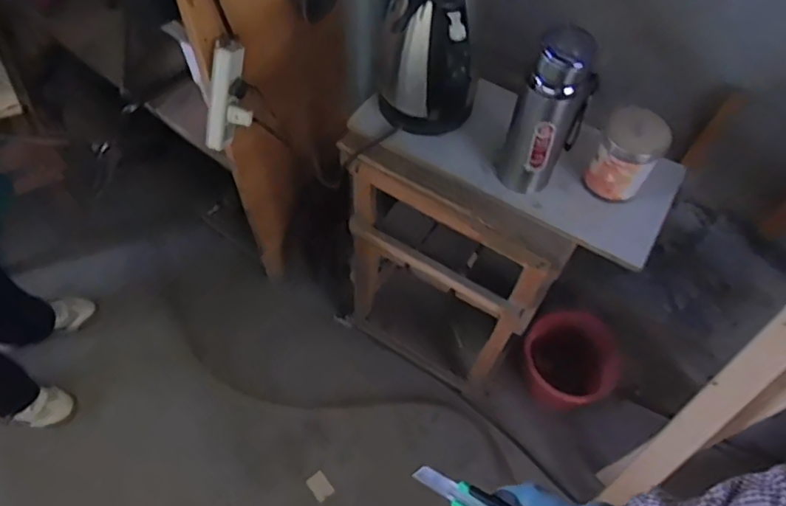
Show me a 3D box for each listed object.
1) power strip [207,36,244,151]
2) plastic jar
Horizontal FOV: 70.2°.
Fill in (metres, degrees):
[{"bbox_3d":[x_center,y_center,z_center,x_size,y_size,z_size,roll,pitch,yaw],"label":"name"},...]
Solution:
[{"bbox_3d":[-0.288,-0.268,0.953,0.033,0.192,0.037,26,31,12],"label":"power strip"},{"bbox_3d":[0.332,-0.137,0.805,0.085,0.124,0.073,30,60,15],"label":"plastic jar"}]

